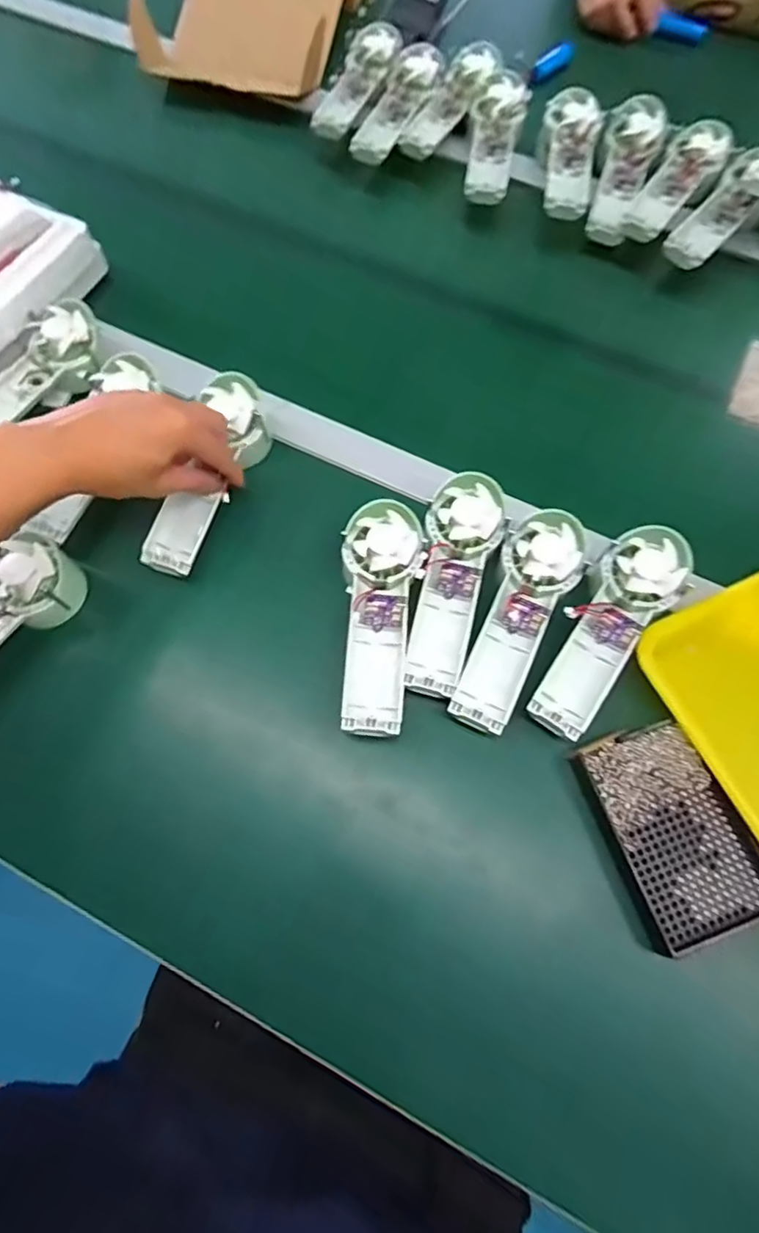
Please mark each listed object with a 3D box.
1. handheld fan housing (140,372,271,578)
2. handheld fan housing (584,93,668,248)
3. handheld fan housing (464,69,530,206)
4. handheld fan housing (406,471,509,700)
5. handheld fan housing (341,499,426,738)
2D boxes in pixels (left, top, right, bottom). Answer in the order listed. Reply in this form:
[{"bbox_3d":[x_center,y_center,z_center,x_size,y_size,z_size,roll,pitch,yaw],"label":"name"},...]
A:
[{"bbox_3d":[-0.144,-0.117,0.486,0.060,0.034,0.175,21,80,7],"label":"handheld fan housing"},{"bbox_3d":[0.267,-0.485,0.623,0.057,0.045,0.181,17,70,6],"label":"handheld fan housing"},{"bbox_3d":[0.129,-0.529,0.635,0.054,0.034,0.172,8,69,3],"label":"handheld fan housing"},{"bbox_3d":[0.057,-0.026,0.451,0.057,0.024,0.176,13,82,4],"label":"handheld fan housing"},{"bbox_3d":[0.000,-0.002,0.432,0.057,0.026,0.177,3,69,1],"label":"handheld fan housing"}]

